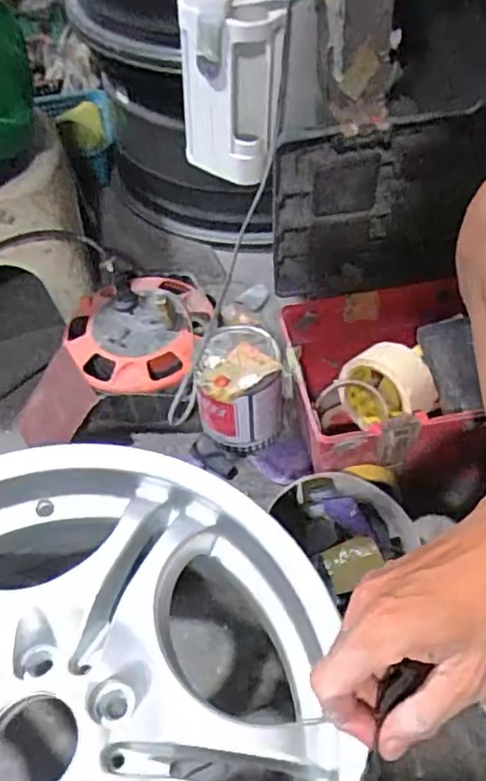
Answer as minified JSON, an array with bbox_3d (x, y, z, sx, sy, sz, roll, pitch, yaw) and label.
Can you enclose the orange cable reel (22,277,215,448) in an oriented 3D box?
[{"bbox_3d":[-0.167,-0.053,0.827,0.281,0.098,0.191,-26,55,-16],"label":"orange cable reel"}]

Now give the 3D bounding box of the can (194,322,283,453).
[{"bbox_3d":[-0.002,0.001,0.769,0.093,0.131,0.098,-2,52,2],"label":"can"}]

